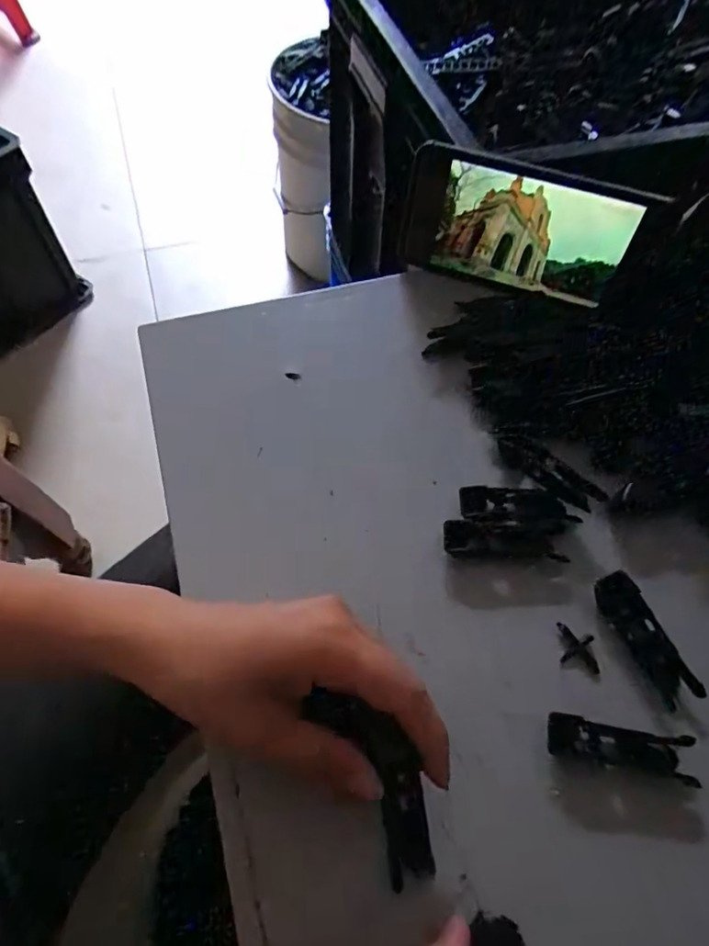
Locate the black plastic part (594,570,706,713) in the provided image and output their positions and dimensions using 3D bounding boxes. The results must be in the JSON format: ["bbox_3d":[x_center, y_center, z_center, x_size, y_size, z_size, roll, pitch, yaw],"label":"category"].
[{"bbox_3d":[0.146,0.083,0.273,0.021,0.006,0.066,-20,64,-13],"label":"black plastic part"}]

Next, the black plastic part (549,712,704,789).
[{"bbox_3d":[0.123,0.127,0.249,0.065,0.011,0.019,10,61,3],"label":"black plastic part"}]

